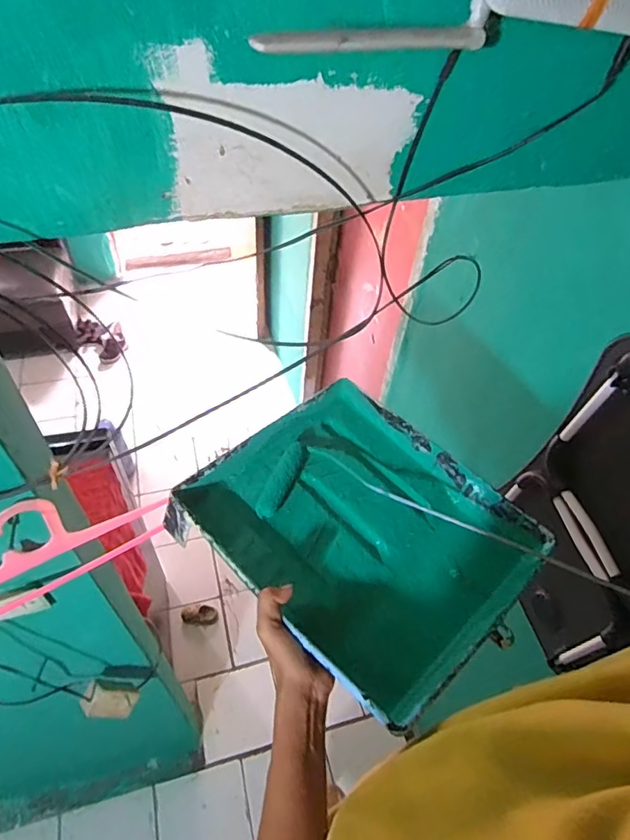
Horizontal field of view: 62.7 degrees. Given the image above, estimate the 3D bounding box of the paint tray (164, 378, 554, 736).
[{"bbox_3d":[0.052,0.118,0.604,0.289,0.088,0.332,-34,62,-30],"label":"paint tray"}]

